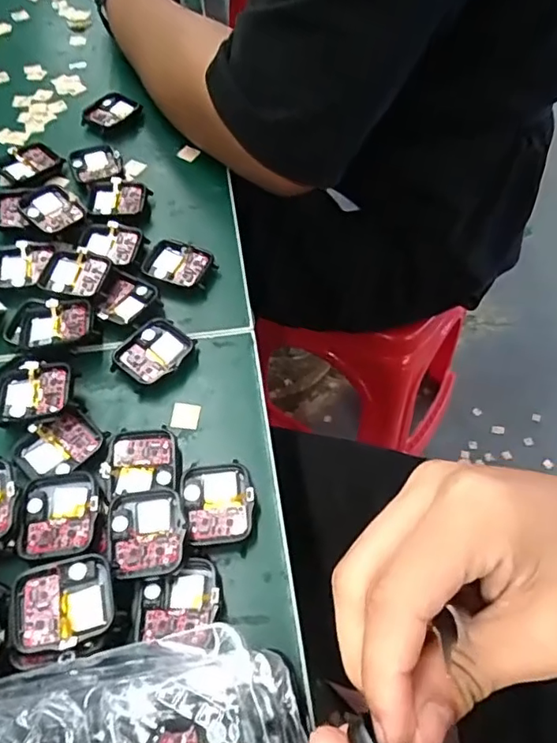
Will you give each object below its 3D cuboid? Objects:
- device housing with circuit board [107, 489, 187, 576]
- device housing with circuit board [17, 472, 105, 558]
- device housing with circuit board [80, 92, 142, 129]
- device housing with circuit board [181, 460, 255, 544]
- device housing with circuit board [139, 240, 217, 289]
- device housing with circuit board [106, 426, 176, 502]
[{"bbox_3d":[-0.065,0.081,0.282,0.037,0.011,0.041,-3,57,-1],"label":"device housing with circuit board"},{"bbox_3d":[-0.108,0.073,0.284,0.039,0.013,0.041,-3,57,-2],"label":"device housing with circuit board"},{"bbox_3d":[-0.144,-0.222,0.484,0.033,0.011,0.047,32,63,19],"label":"device housing with circuit board"},{"bbox_3d":[-0.031,0.068,0.296,0.035,0.010,0.041,-8,58,-5],"label":"device housing with circuit board"},{"bbox_3d":[-0.069,-0.073,0.387,0.047,0.010,0.032,16,59,11],"label":"device housing with circuit board"},{"bbox_3d":[-0.073,0.050,0.307,0.036,0.011,0.037,-5,57,-3],"label":"device housing with circuit board"}]

